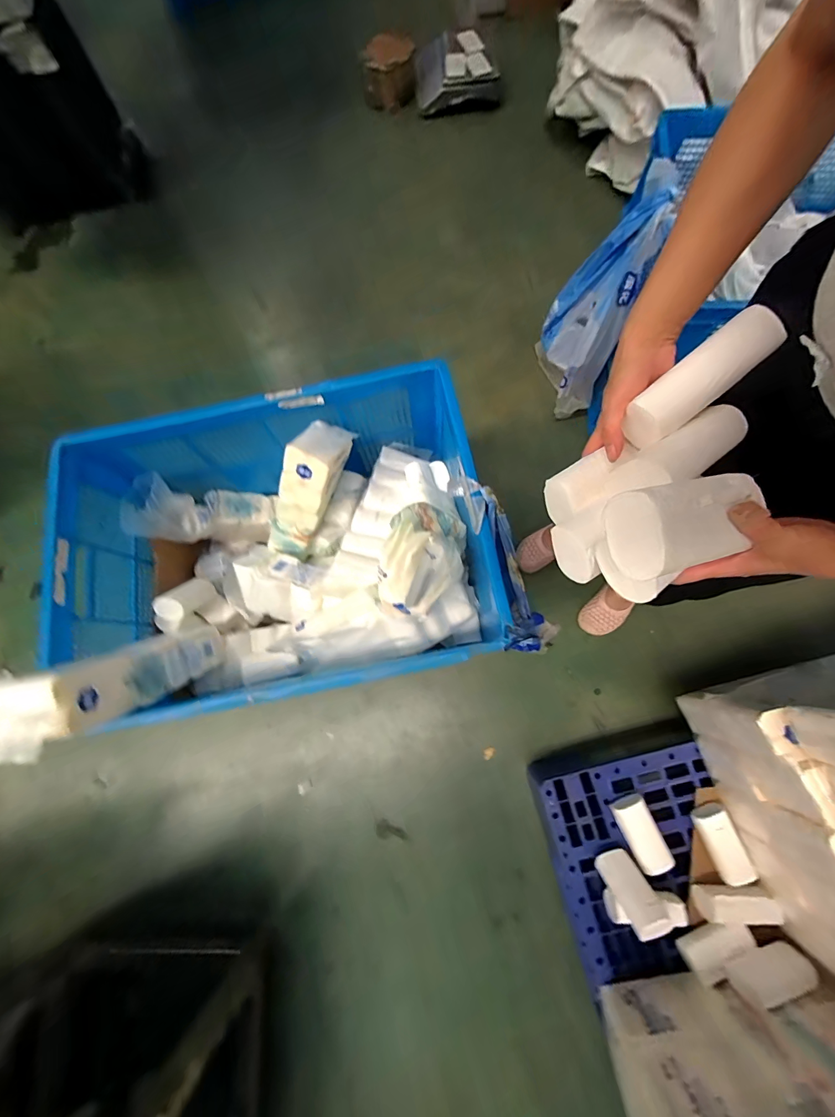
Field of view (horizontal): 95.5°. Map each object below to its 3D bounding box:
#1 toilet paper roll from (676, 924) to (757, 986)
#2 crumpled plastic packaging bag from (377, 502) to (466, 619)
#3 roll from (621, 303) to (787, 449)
[{"bbox_3d":[0.559,0.726,0.707,0.129,0.060,0.053,-34,78,6],"label":"toilet paper roll"},{"bbox_3d":[0.011,0.001,0.709,0.138,0.106,0.217,13,78,6],"label":"crumpled plastic packaging bag"},{"bbox_3d":[0.257,-0.164,0.348,0.131,0.045,0.044,-42,78,22],"label":"roll"}]

